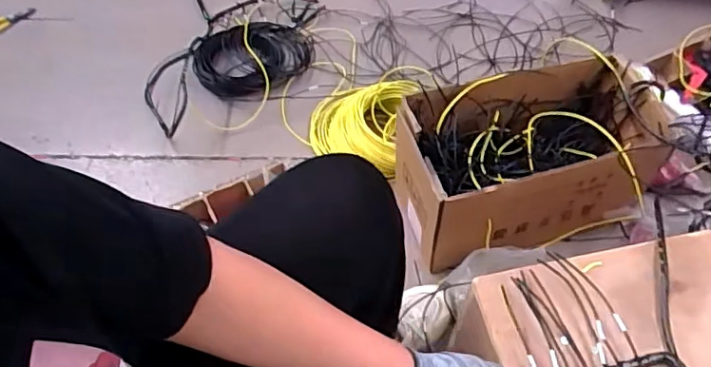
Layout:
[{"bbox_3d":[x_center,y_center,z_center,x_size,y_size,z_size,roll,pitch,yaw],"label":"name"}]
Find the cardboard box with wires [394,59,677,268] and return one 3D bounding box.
[{"bbox_3d":[0.287,-0.020,0.953,0.399,0.239,0.239,-12,56,-7],"label":"cardboard box with wires"}]

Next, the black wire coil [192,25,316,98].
[{"bbox_3d":[-0.231,-0.287,1.275,0.266,0.056,0.194,-25,59,-15],"label":"black wire coil"}]

